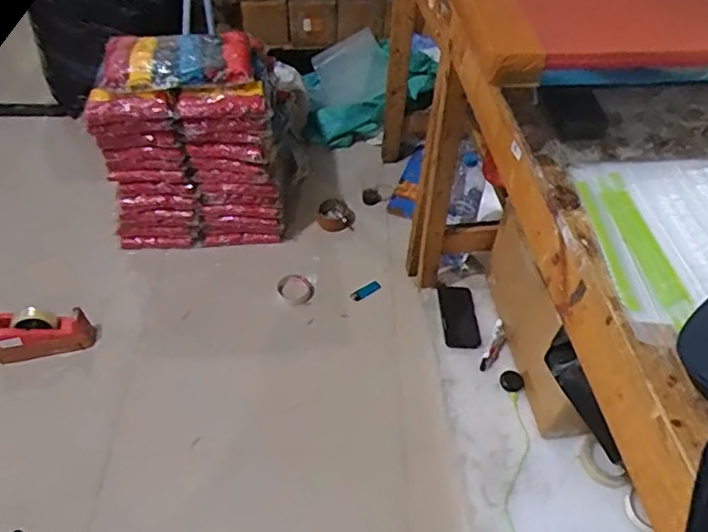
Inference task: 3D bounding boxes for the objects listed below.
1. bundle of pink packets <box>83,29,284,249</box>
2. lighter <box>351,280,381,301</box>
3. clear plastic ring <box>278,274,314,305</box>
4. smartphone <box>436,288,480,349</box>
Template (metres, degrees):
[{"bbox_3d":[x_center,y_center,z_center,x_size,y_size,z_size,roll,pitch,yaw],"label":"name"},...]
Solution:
[{"bbox_3d":[-0.405,-0.281,1.449,0.410,0.476,0.213,-11,50,-10],"label":"bundle of pink packets"},{"bbox_3d":[0.029,0.065,1.499,0.085,0.016,0.026,-25,54,-21],"label":"lighter"},{"bbox_3d":[-0.145,0.059,1.496,0.079,0.030,0.097,-22,53,-19],"label":"clear plastic ring"},{"bbox_3d":[0.244,0.120,1.397,0.087,0.007,0.173,1,49,-1],"label":"smartphone"}]

